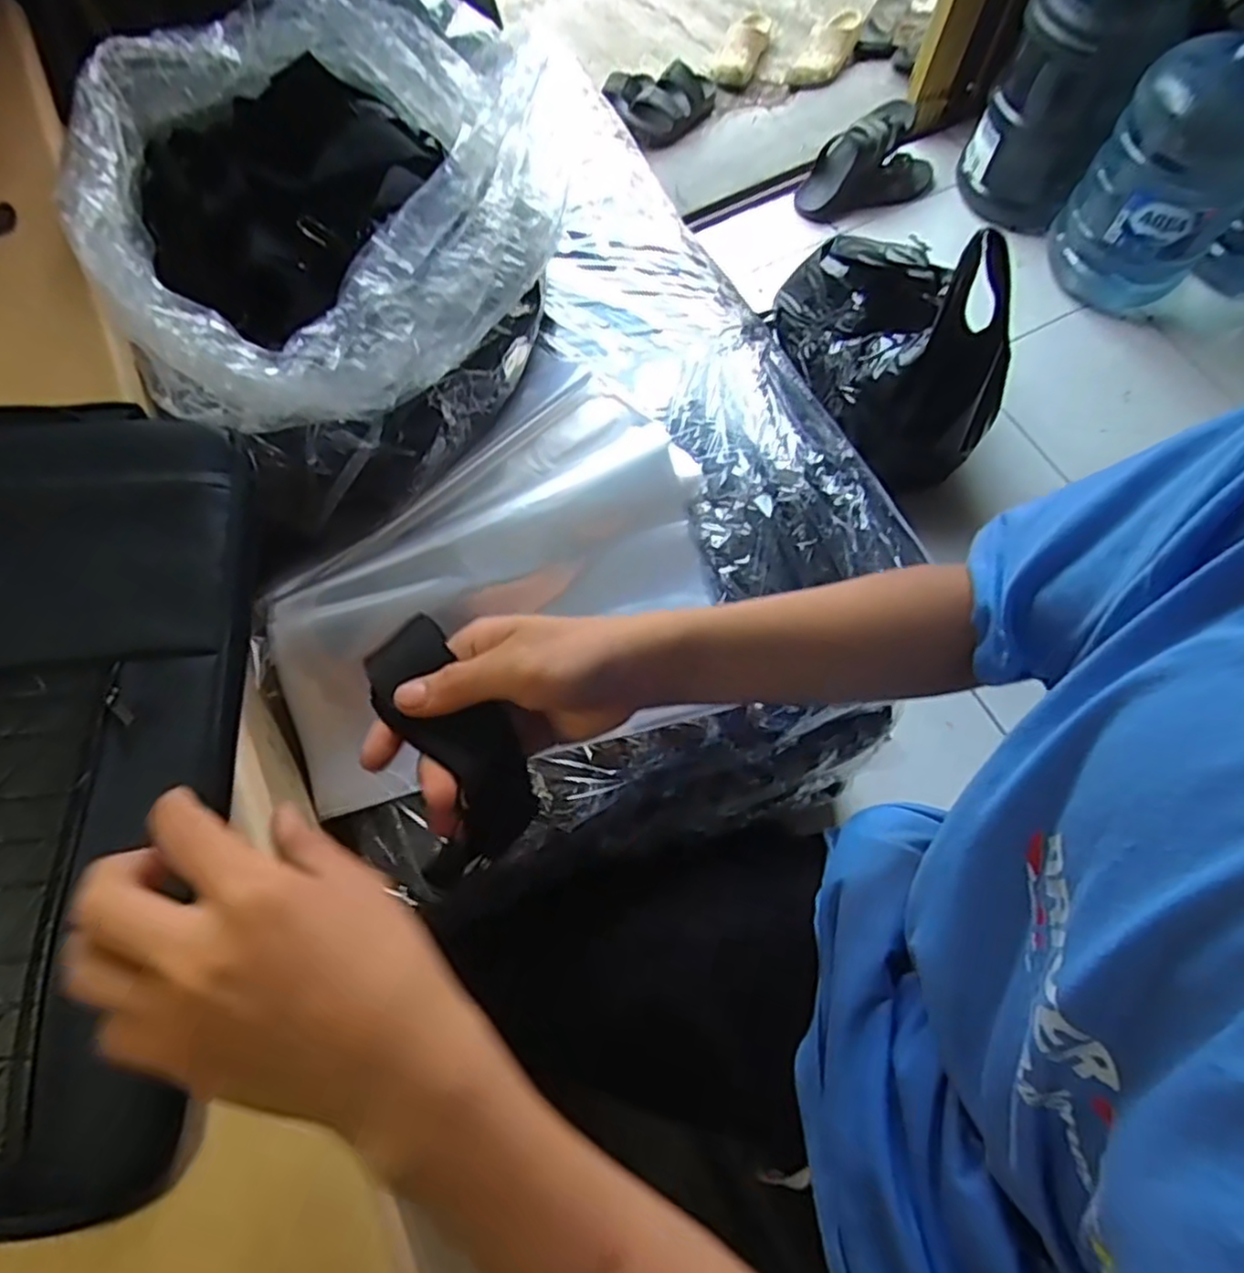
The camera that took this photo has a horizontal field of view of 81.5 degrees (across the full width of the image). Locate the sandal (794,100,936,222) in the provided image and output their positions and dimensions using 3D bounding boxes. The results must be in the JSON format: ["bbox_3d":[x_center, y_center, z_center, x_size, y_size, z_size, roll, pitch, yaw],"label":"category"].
[{"bbox_3d":[0.522,-0.996,1.515,0.315,0.134,0.126,-19,69,-9],"label":"sandal"}]

